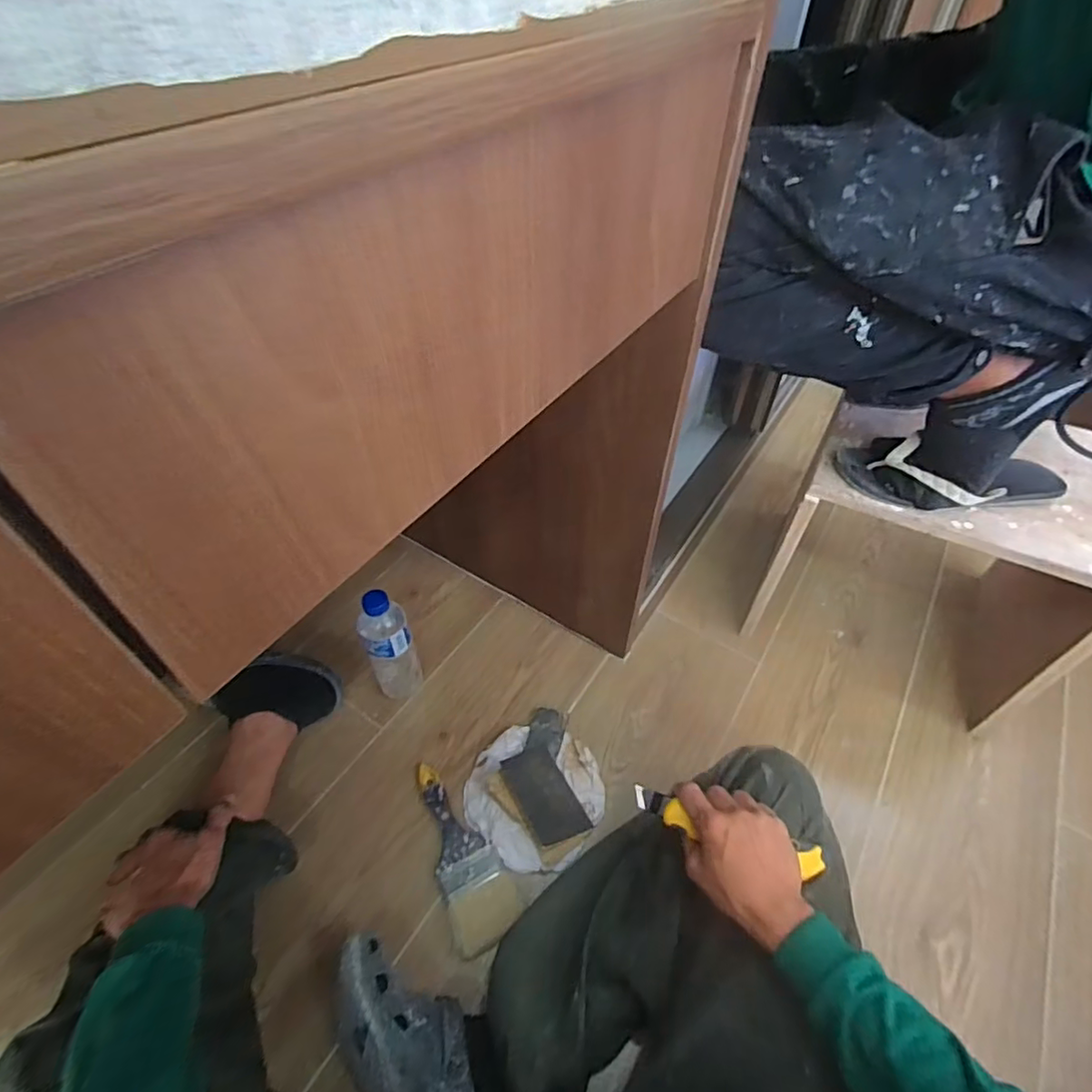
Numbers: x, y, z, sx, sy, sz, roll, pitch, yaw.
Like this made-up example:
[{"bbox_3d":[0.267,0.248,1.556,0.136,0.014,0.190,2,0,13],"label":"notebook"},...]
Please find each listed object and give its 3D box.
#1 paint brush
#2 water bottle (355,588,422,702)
[{"bbox_3d":[-0.096,0.360,0.695,0.077,0.015,0.214,-17,50,-16],"label":"paint brush"},{"bbox_3d":[-0.207,0.143,0.779,0.062,0.203,0.051,-19,50,-17],"label":"water bottle"}]

